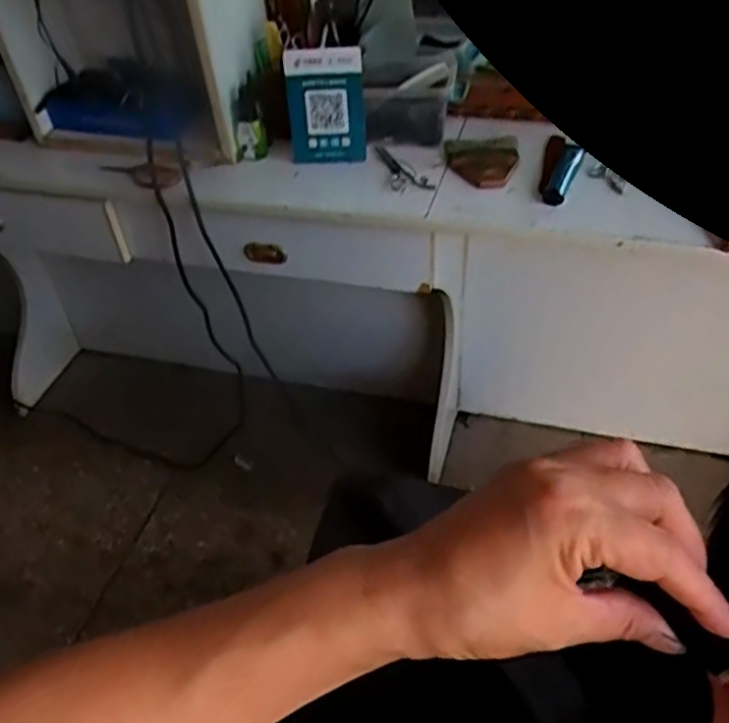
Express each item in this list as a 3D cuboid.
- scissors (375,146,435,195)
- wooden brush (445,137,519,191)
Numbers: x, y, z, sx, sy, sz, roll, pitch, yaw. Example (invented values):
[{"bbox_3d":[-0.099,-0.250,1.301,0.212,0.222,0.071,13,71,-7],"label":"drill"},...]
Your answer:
[{"bbox_3d":[0.059,-0.305,1.111,0.059,0.006,0.150,-11,43,-7],"label":"scissors"},{"bbox_3d":[0.185,-0.313,1.099,0.109,0.017,0.151,0,43,5],"label":"wooden brush"}]

